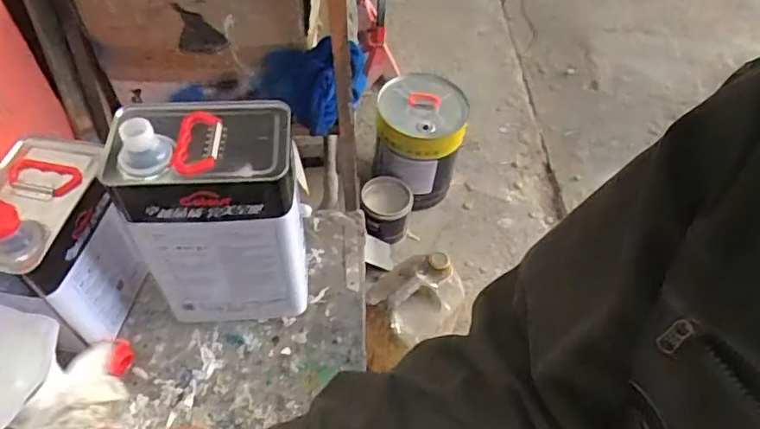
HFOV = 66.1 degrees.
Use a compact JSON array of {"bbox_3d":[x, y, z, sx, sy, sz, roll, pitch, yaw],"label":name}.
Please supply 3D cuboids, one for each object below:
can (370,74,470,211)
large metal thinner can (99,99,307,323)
[{"bbox_3d":[0.117,-0.209,1.744,0.241,0.354,0.224,1,52,-1],"label":"can"},{"bbox_3d":[-0.174,0.006,0.649,0.164,0.271,0.114,-4,53,-5],"label":"large metal thinner can"}]

